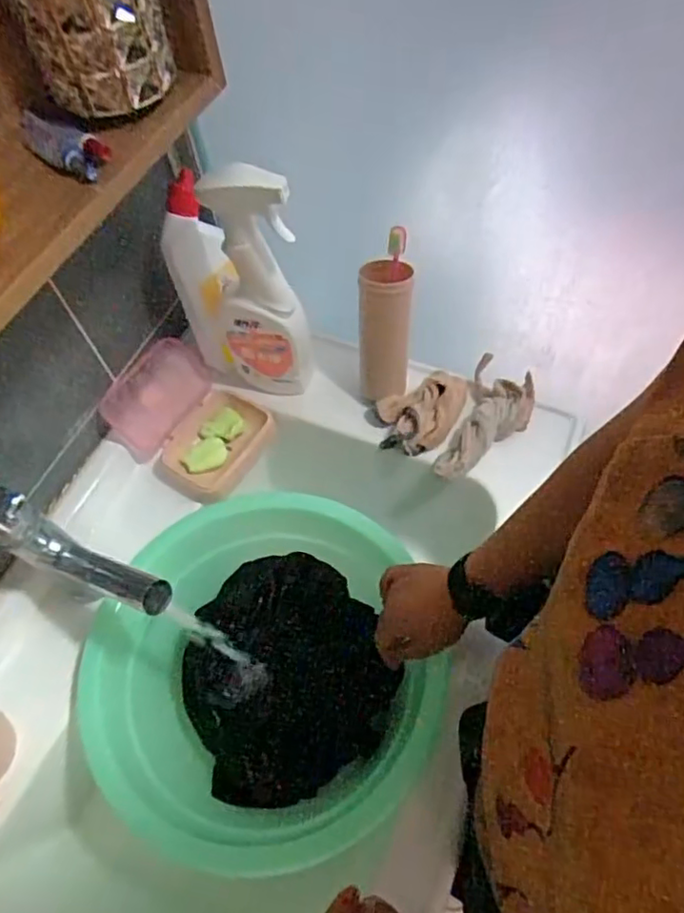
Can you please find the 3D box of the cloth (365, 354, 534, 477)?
[{"bbox_3d":[0.128,-0.054,0.685,0.166,0.049,0.126,-37,64,-16],"label":"cloth"}]

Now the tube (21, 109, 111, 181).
[{"bbox_3d":[-0.196,-0.223,0.430,0.076,0.017,0.031,34,68,21],"label":"tube"}]

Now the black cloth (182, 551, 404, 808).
[{"bbox_3d":[-0.058,0.221,0.643,0.201,0.078,0.232,-18,60,-6],"label":"black cloth"}]

